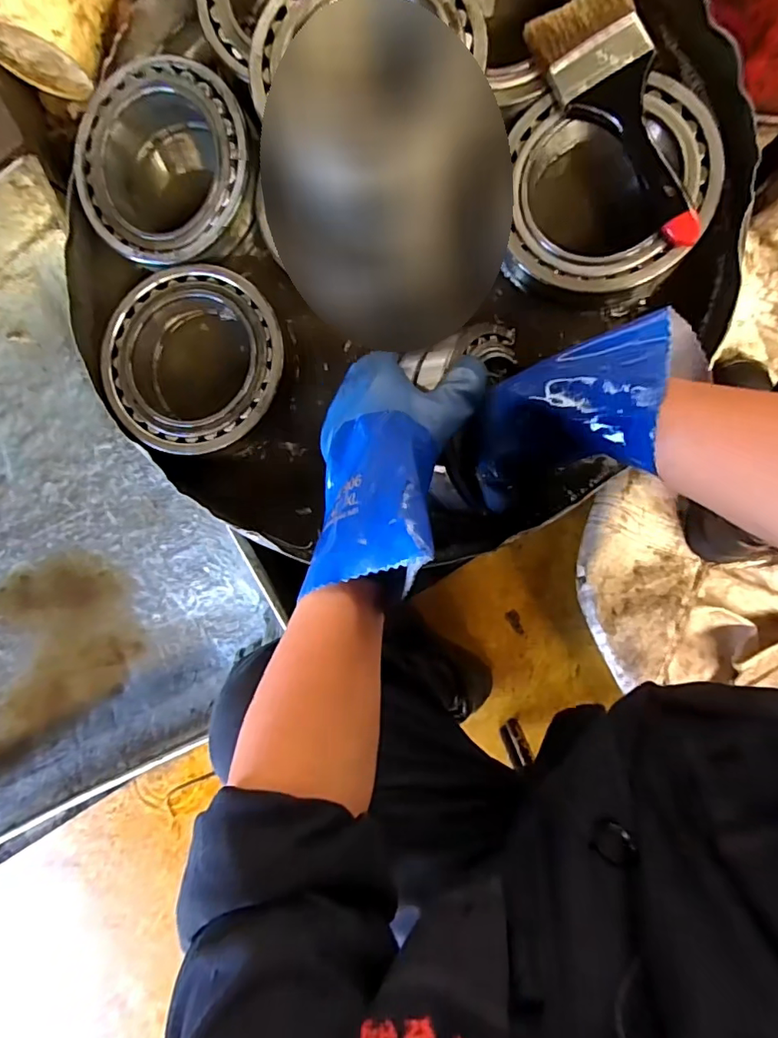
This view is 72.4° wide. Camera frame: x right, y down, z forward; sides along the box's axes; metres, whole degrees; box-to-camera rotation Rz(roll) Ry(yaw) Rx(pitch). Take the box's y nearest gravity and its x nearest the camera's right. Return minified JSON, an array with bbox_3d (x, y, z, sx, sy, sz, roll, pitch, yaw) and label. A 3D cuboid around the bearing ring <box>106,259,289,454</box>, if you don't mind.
[{"bbox_3d":[-0.176,-0.141,0.473,0.163,0.028,0.161,10,94,9],"label":"bearing ring"}]

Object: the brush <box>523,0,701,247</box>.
[{"bbox_3d":[0.176,-0.293,0.390,0.066,0.016,0.196,-26,88,9],"label":"brush"}]

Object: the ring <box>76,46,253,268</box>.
[{"bbox_3d":[-0.194,-0.306,0.469,0.157,0.053,0.157,0,92,9],"label":"ring"}]

